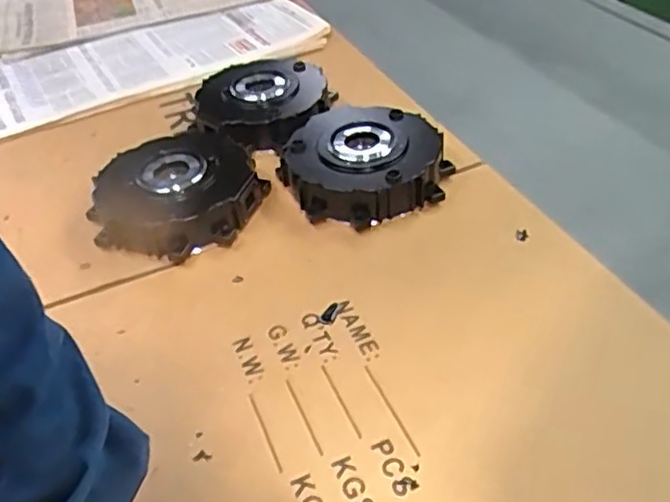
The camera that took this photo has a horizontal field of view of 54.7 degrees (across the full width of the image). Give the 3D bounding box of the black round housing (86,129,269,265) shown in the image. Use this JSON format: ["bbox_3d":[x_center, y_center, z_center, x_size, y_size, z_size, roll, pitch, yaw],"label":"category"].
[{"bbox_3d":[-0.169,-0.064,0.707,0.168,0.058,0.183,-3,41,3],"label":"black round housing"}]

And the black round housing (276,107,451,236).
[{"bbox_3d":[0.033,-0.099,0.740,0.181,0.060,0.171,-3,41,3],"label":"black round housing"}]

